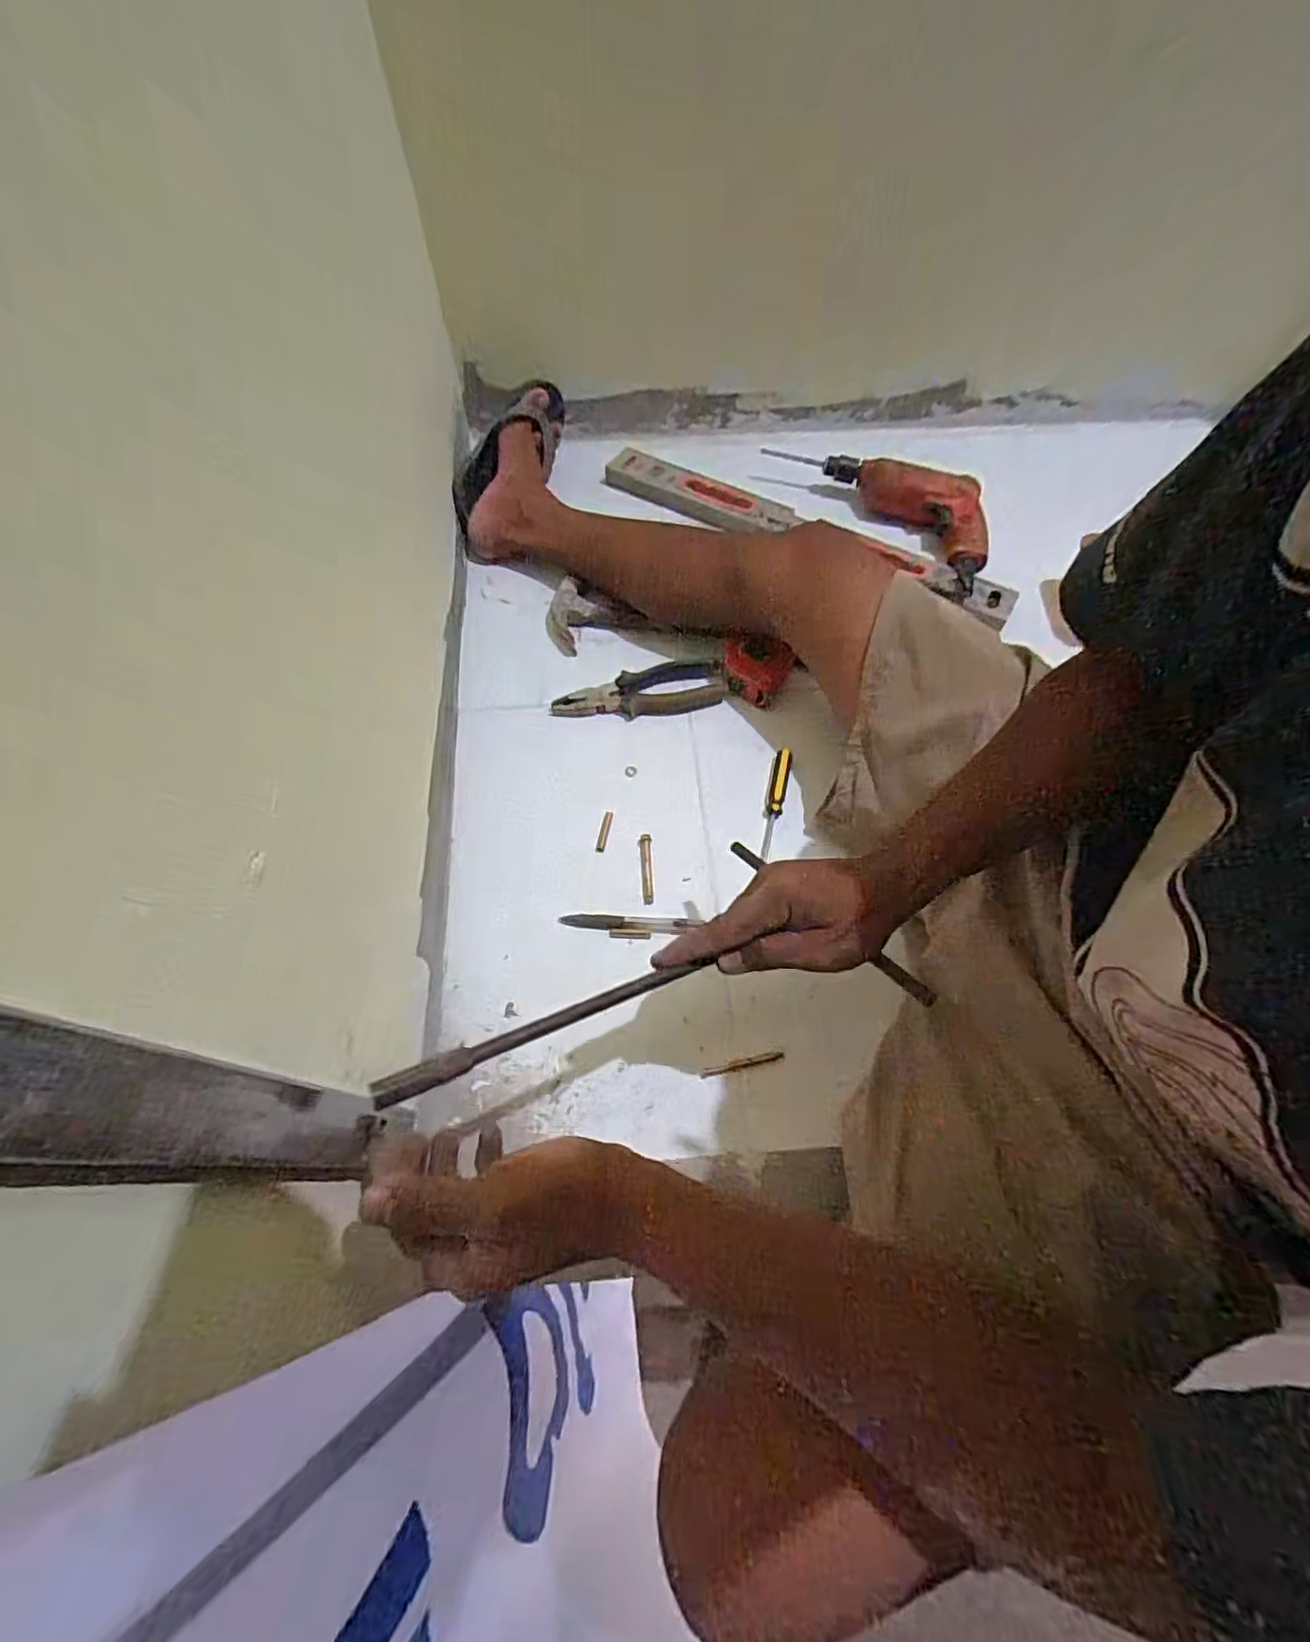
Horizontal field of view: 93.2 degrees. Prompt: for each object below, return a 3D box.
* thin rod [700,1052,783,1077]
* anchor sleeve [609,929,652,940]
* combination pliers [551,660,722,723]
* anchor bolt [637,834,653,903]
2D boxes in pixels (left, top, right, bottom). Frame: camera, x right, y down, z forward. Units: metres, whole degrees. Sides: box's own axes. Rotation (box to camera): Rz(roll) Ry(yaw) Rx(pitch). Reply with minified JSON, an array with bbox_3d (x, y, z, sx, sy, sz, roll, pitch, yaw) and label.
[{"bbox_3d":[0.072,0.202,0.515,0.070,0.004,0.008,-12,63,-4],"label":"thin rod"},{"bbox_3d":[-0.023,0.104,0.566,0.039,0.006,0.007,4,63,4],"label":"anchor sleeve"},{"bbox_3d":[-0.021,-0.142,0.685,0.184,0.024,0.054,-12,63,-4],"label":"combination pliers"},{"bbox_3d":[-0.008,0.046,0.600,0.013,0.012,0.070,-5,63,-1],"label":"anchor bolt"}]

